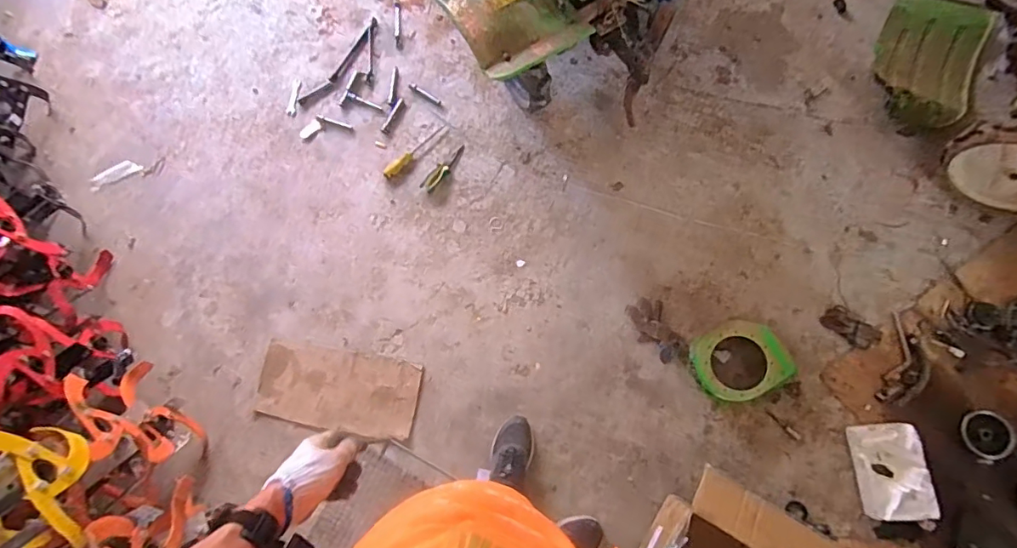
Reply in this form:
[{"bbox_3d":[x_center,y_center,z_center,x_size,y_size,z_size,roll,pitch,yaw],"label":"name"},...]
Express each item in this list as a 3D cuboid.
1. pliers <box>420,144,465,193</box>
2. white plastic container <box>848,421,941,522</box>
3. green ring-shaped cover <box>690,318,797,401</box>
[{"bbox_3d":[-0.192,-0.316,1.477,0.041,0.012,0.178,36,79,6],"label":"pliers"},{"bbox_3d":[0.989,0.511,1.285,0.160,0.021,0.232,-9,80,17],"label":"white plastic container"},{"bbox_3d":[0.629,0.229,1.348,0.262,0.073,0.204,-24,79,-7],"label":"green ring-shaped cover"}]

